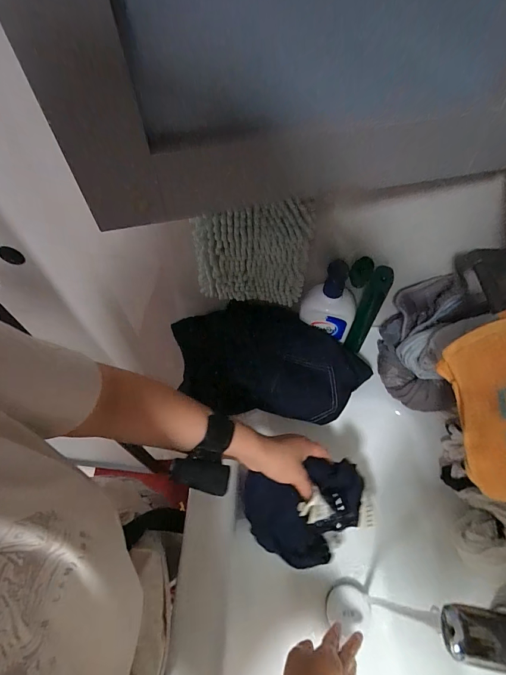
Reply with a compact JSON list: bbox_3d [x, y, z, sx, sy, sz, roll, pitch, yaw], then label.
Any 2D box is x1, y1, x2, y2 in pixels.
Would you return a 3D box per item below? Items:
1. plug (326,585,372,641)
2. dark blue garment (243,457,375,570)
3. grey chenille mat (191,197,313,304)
[{"bbox_3d":[0.145,0.414,0.512,0.067,0.013,0.056,-4,55,-1],"label":"plug"},{"bbox_3d":[0.082,0.246,0.472,0.172,0.080,0.115,-16,57,-10],"label":"dark blue garment"},{"bbox_3d":[-0.003,-0.112,0.465,0.156,0.181,0.028,2,55,3],"label":"grey chenille mat"}]

